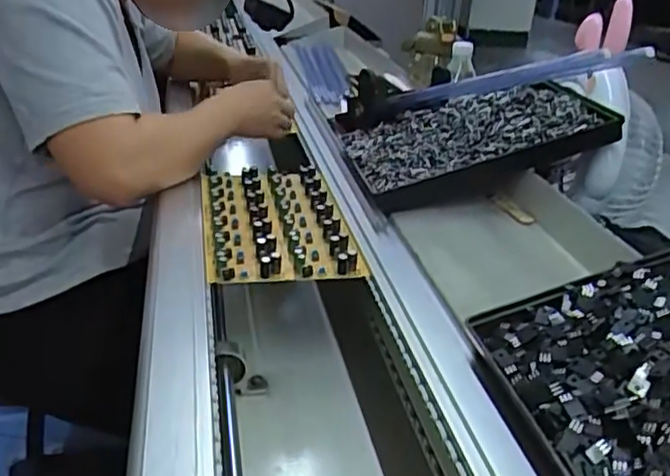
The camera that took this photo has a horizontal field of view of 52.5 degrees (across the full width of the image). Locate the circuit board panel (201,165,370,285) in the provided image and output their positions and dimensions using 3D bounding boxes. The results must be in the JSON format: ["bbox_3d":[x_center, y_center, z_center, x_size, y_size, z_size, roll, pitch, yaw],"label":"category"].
[{"bbox_3d":[-0.066,-0.020,0.701,0.136,0.021,0.232,-2,28,-13],"label":"circuit board panel"}]

